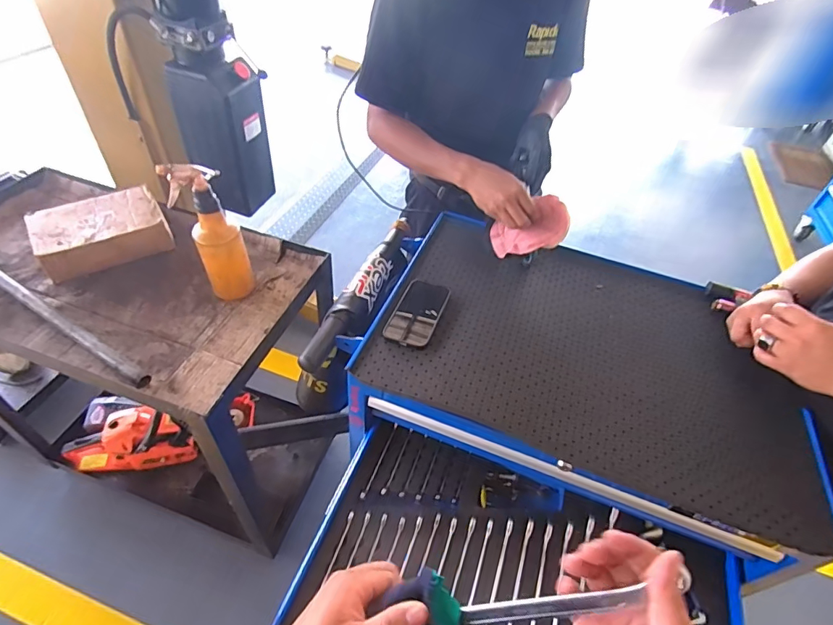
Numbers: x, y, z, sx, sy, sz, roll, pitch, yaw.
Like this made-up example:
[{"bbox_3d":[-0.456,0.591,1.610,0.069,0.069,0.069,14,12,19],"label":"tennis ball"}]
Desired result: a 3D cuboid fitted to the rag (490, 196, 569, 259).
[{"bbox_3d":[0.218,-0.158,0.869,0.125,0.106,0.082,1,47,-5],"label":"rag"}]

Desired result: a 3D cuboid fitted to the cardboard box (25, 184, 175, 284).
[{"bbox_3d":[-0.693,-0.182,0.998,0.244,0.085,0.155,-24,54,-26],"label":"cardboard box"}]

